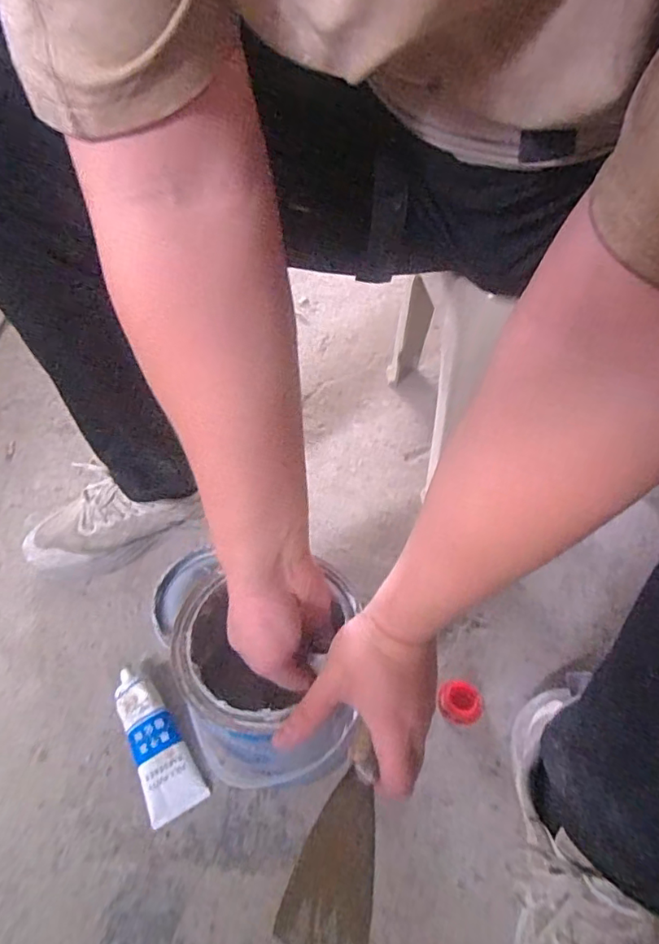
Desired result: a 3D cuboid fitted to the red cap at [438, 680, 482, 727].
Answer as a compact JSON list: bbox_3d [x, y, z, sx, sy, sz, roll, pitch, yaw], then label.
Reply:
[{"bbox_3d":[0.129,0.227,0.522,0.042,0.013,0.041,-3,49,3],"label":"red cap"}]

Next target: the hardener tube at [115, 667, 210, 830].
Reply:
[{"bbox_3d":[-0.170,0.259,0.511,0.049,0.031,0.140,-29,53,-19],"label":"hardener tube"}]

